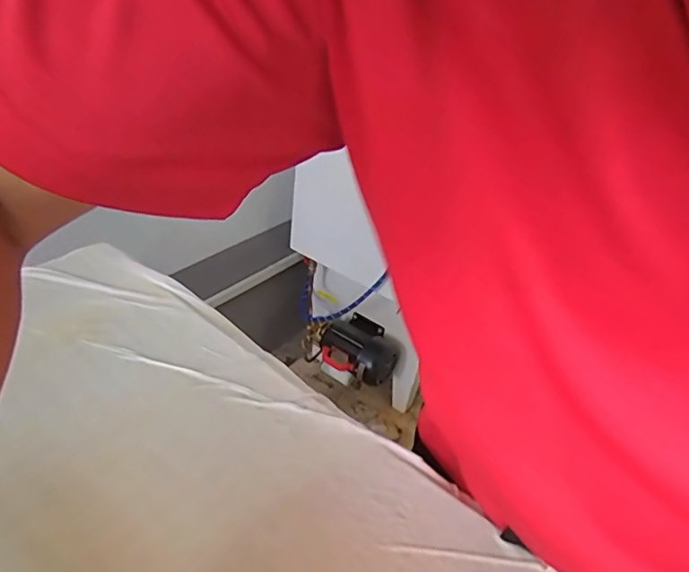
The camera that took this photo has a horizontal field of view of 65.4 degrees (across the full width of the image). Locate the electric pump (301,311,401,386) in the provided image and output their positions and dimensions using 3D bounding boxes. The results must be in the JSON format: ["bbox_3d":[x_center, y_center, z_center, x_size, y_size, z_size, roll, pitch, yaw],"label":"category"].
[{"bbox_3d":[0.009,0.182,1.552,0.267,0.145,0.167,28,38,27],"label":"electric pump"}]

